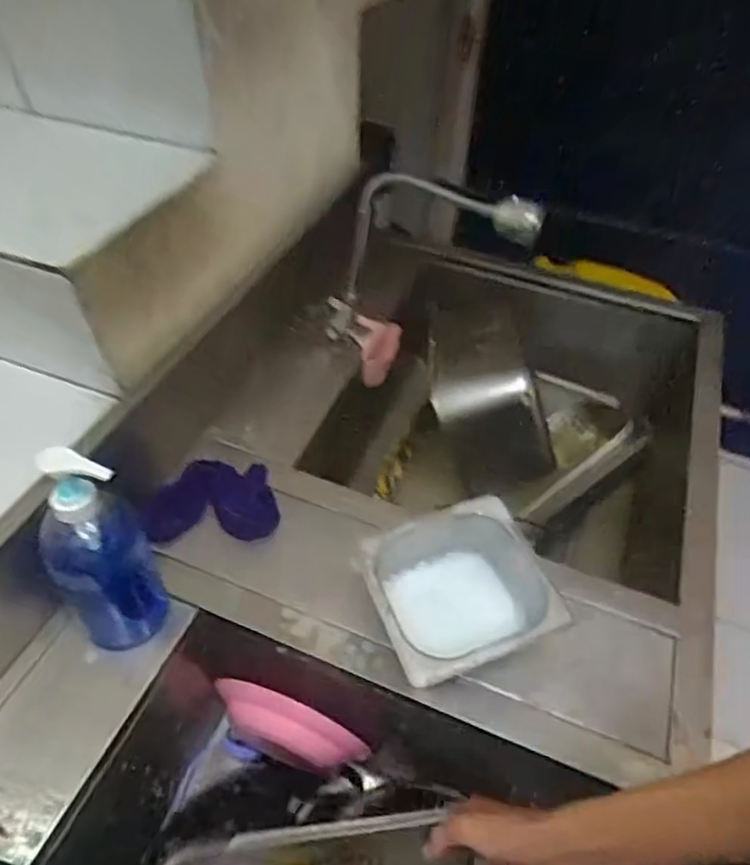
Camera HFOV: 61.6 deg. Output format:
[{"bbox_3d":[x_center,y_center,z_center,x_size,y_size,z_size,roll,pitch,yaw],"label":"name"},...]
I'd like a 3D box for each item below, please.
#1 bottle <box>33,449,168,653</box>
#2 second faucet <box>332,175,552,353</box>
[{"bbox_3d":[-0.258,0.110,0.596,0.090,0.255,0.071,-21,52,-25],"label":"bottle"},{"bbox_3d":[0.064,-0.218,0.880,0.296,0.299,0.058,31,50,22],"label":"second faucet"}]

